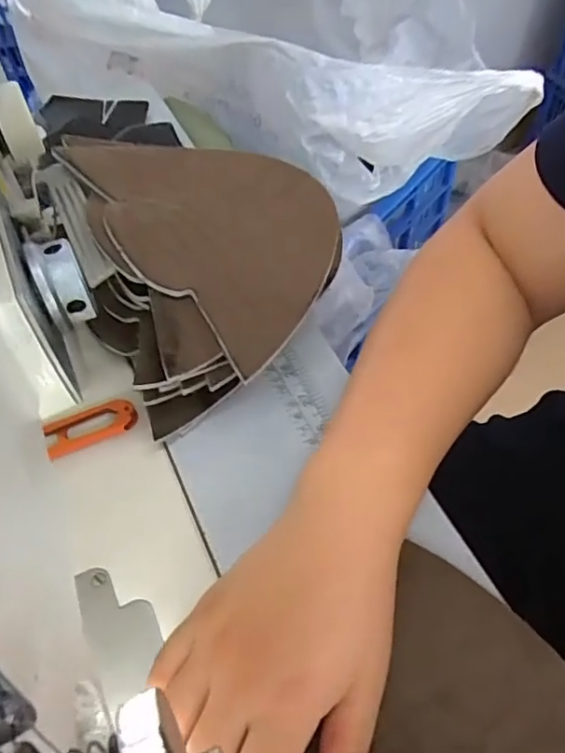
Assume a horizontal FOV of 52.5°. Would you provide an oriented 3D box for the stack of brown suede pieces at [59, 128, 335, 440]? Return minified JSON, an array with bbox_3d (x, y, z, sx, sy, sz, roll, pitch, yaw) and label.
[{"bbox_3d":[-0.047,-0.085,0.382,0.171,0.067,0.215,-19,57,-10],"label":"stack of brown suede pieces"}]

